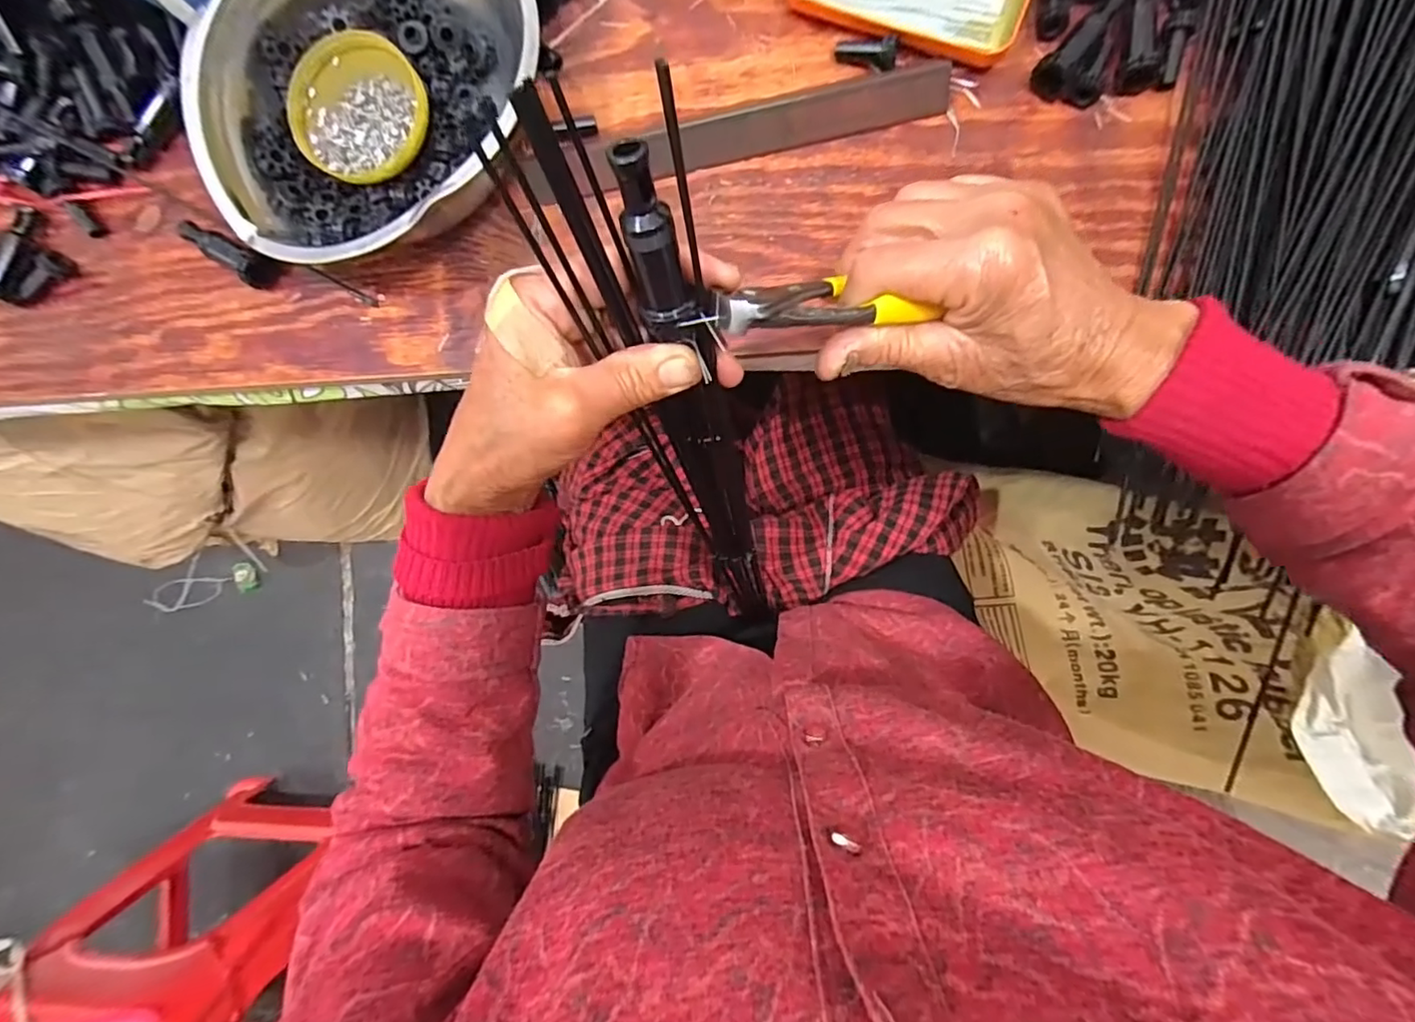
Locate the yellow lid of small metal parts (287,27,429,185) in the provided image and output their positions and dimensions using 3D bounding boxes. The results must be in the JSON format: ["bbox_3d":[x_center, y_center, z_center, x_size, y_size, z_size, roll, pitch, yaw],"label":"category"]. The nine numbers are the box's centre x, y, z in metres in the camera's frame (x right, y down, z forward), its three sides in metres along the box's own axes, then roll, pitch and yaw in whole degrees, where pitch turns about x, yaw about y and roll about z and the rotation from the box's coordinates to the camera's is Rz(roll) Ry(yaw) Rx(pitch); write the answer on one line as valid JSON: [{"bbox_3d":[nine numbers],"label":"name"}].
[{"bbox_3d":[-0.217,-0.250,0.373,0.093,0.014,0.082,40,92,3],"label":"yellow lid of small metal parts"}]

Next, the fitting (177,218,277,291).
[{"bbox_3d":[-0.322,-0.171,0.399,0.067,0.022,0.021,27,91,3],"label":"fitting"}]

